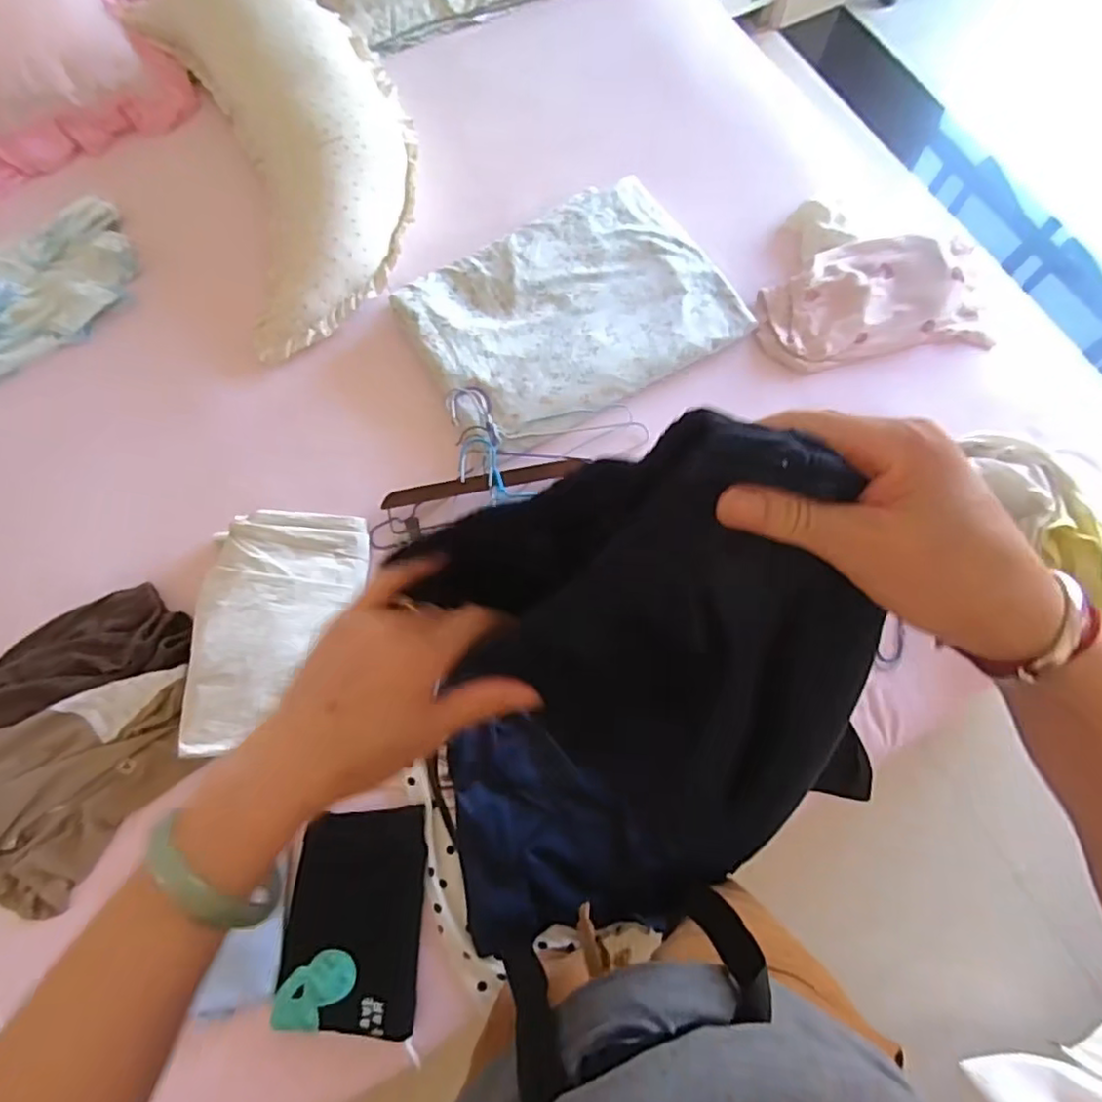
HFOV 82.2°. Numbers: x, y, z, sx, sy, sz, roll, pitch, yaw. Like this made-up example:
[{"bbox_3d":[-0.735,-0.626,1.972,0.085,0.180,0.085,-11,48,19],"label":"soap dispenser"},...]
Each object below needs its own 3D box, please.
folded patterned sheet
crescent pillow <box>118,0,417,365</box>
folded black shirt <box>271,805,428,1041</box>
[{"bbox_3d":[0.039,-0.385,1.017,0.485,0.055,0.346,-32,76,-9],"label":"folded patterned sheet"},{"bbox_3d":[-0.444,-0.734,1.066,0.367,0.110,0.761,-22,74,-7],"label":"crescent pillow"},{"bbox_3d":[-0.242,0.451,0.782,0.161,0.023,0.239,2,73,1],"label":"folded black shirt"}]

